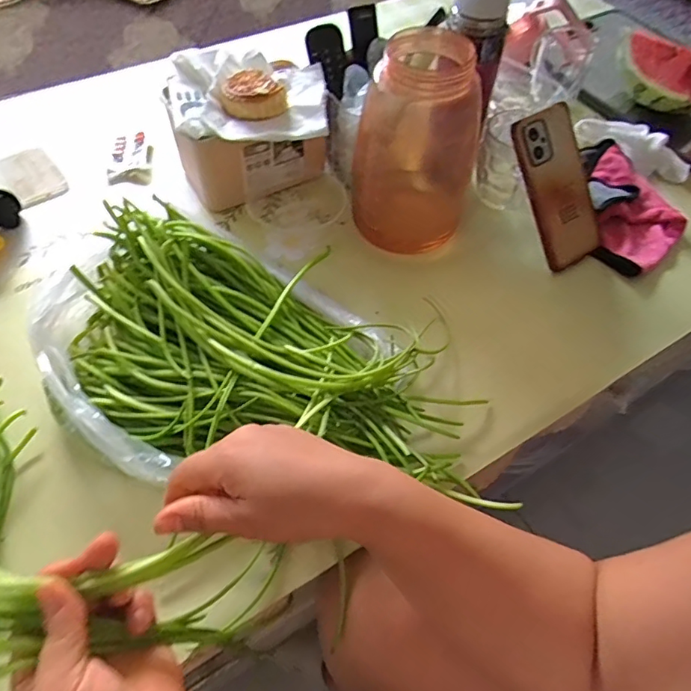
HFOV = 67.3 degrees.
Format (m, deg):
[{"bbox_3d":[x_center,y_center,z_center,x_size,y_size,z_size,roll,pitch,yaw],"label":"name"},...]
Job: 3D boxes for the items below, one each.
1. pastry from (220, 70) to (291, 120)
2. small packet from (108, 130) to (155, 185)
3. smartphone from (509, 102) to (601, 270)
[{"bbox_3d":[-0.094,-0.262,0.541,0.060,0.021,0.070,-29,61,-20],"label":"pastry"},{"bbox_3d":[-0.270,-0.232,0.656,0.048,0.021,0.084,-4,56,-5],"label":"small packet"},{"bbox_3d":[0.226,-0.164,0.545,0.069,0.159,0.013,-27,18,-7],"label":"smartphone"}]

